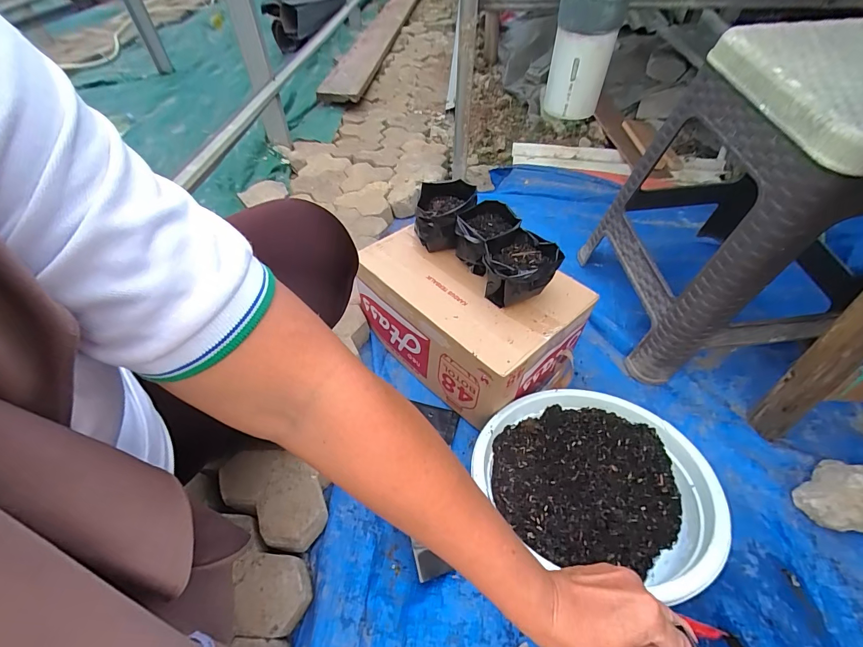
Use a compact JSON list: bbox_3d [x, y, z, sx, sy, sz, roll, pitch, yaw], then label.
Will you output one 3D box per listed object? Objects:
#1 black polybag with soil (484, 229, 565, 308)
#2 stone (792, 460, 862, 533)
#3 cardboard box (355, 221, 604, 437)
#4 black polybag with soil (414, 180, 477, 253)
[{"bbox_3d":[0.142,-0.086,0.630,0.110,0.086,0.095,-4,49,0],"label":"black polybag with soil"},{"bbox_3d":[0.604,0.246,0.565,0.128,0.065,0.101,11,51,12],"label":"stone"},{"bbox_3d":[0.061,-0.016,0.725,0.371,0.173,0.236,34,59,28],"label":"cardboard box"},{"bbox_3d":[0.025,-0.200,0.724,0.104,0.085,0.121,6,50,8],"label":"black polybag with soil"}]

